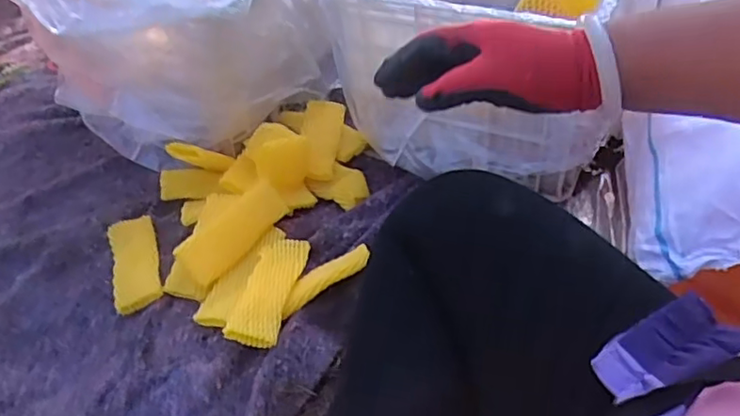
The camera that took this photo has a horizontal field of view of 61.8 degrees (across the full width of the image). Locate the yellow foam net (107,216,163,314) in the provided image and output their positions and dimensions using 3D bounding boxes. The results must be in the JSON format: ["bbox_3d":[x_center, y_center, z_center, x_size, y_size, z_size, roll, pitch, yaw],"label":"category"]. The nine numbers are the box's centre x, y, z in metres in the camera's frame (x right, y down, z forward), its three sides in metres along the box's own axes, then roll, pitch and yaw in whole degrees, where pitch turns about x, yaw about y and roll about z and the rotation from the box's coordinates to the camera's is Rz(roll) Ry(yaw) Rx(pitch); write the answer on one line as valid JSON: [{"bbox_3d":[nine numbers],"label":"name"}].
[{"bbox_3d":[-0.311,0.071,0.817,0.061,0.015,0.153,-18,50,-10],"label":"yellow foam net"}]

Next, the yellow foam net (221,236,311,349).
[{"bbox_3d":[-0.119,0.094,0.727,0.062,0.019,0.150,7,48,9],"label":"yellow foam net"}]

